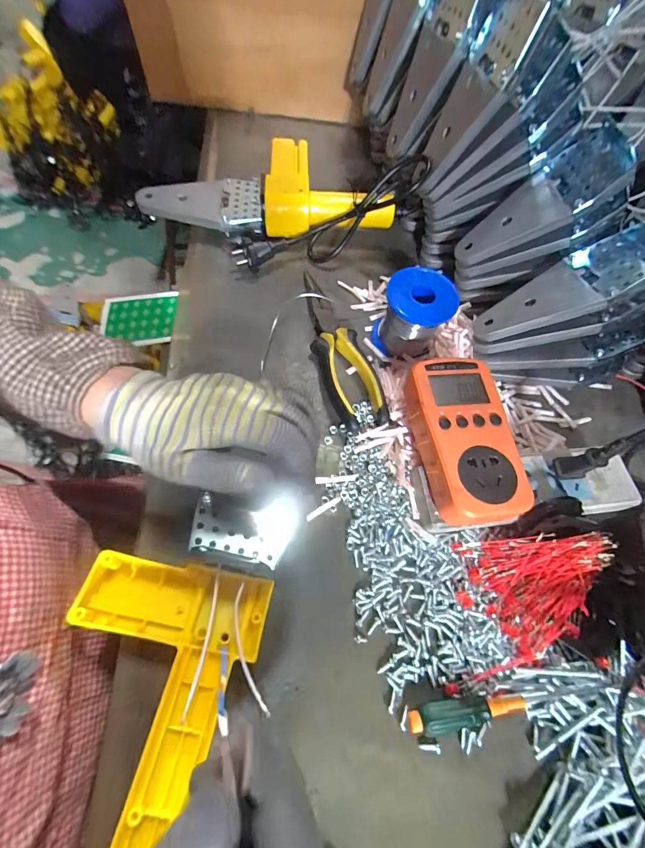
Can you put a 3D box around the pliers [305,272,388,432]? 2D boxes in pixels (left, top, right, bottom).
[{"bbox_3d":[0.016,-0.067,0.324,0.043,0.024,0.152,-17,68,-14],"label":"pliers"}]

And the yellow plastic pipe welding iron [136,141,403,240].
[{"bbox_3d":[-0.060,-0.259,0.385,0.271,0.052,0.112,2,67,-3],"label":"yellow plastic pipe welding iron"}]

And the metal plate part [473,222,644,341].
[{"bbox_3d":[0.203,-0.114,0.297,0.138,0.011,0.064,-21,49,26],"label":"metal plate part"}]

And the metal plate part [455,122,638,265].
[{"bbox_3d":[0.185,-0.190,0.304,0.135,0.017,0.065,-27,64,34],"label":"metal plate part"}]

